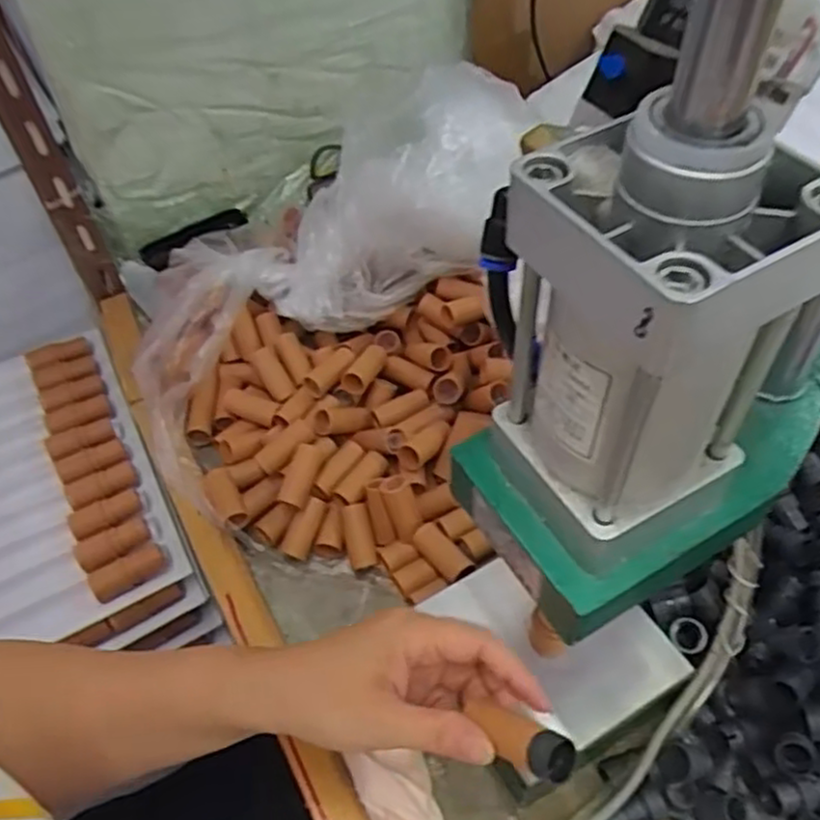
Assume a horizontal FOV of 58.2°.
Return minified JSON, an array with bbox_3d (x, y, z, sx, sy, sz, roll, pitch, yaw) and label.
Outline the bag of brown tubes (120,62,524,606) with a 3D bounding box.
[{"bbox_3d":[-0.089,-0.068,0.563,0.286,0.186,0.344,-1,51,3],"label":"bag of brown tubes"}]

